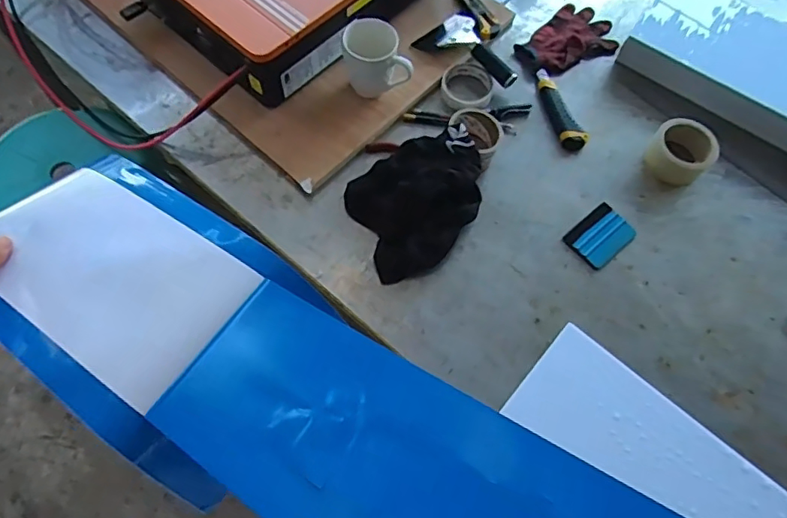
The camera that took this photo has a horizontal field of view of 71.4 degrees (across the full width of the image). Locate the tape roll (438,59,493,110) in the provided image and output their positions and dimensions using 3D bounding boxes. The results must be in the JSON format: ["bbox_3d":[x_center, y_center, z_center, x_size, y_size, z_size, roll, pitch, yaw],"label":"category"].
[{"bbox_3d":[0.126,-0.301,0.935,0.087,0.030,0.090,1,67,-2],"label":"tape roll"}]

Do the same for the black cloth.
[{"bbox_3d":[0.042,-0.094,0.800,0.210,0.093,0.183,-27,70,-13],"label":"black cloth"}]

